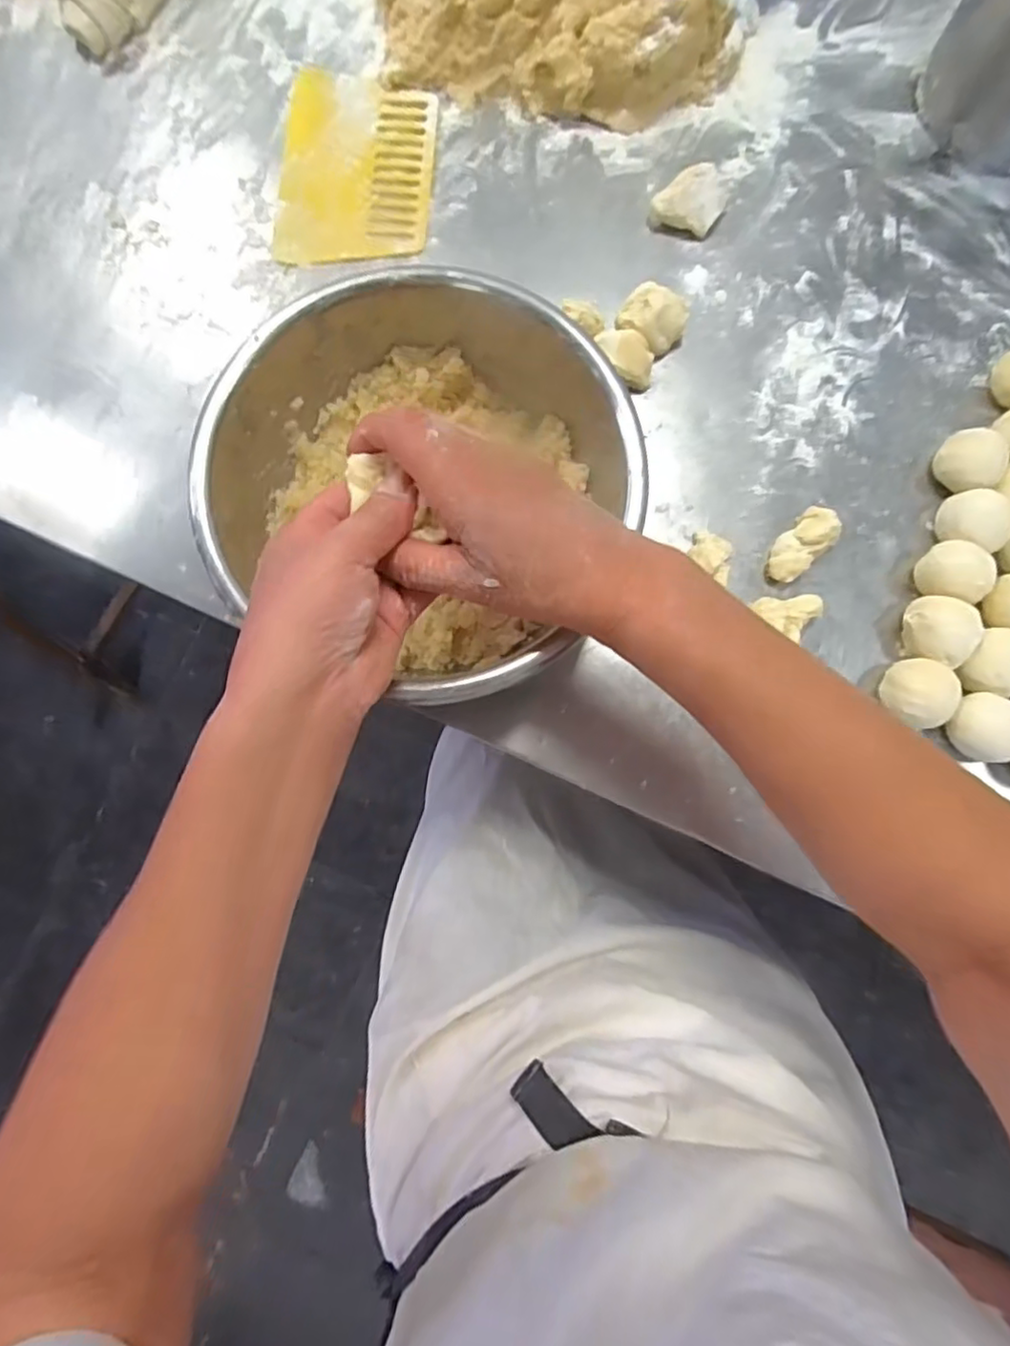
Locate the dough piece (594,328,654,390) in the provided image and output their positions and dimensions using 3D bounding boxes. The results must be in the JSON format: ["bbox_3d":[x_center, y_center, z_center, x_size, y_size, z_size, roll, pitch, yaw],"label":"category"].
[{"bbox_3d":[0.087,-0.229,0.469,0.044,0.033,0.031,11,82,1],"label":"dough piece"}]

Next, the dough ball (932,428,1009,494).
[{"bbox_3d":[0.332,-0.151,0.456,0.036,0.026,0.043,-37,84,-5],"label":"dough ball"}]

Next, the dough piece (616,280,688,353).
[{"bbox_3d":[0.108,-0.262,0.471,0.047,0.031,0.034,44,84,5],"label":"dough piece"}]

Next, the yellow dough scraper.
[{"bbox_3d":[-0.116,-0.397,0.500,0.117,0.004,0.166,3,82,0],"label":"yellow dough scraper"}]

